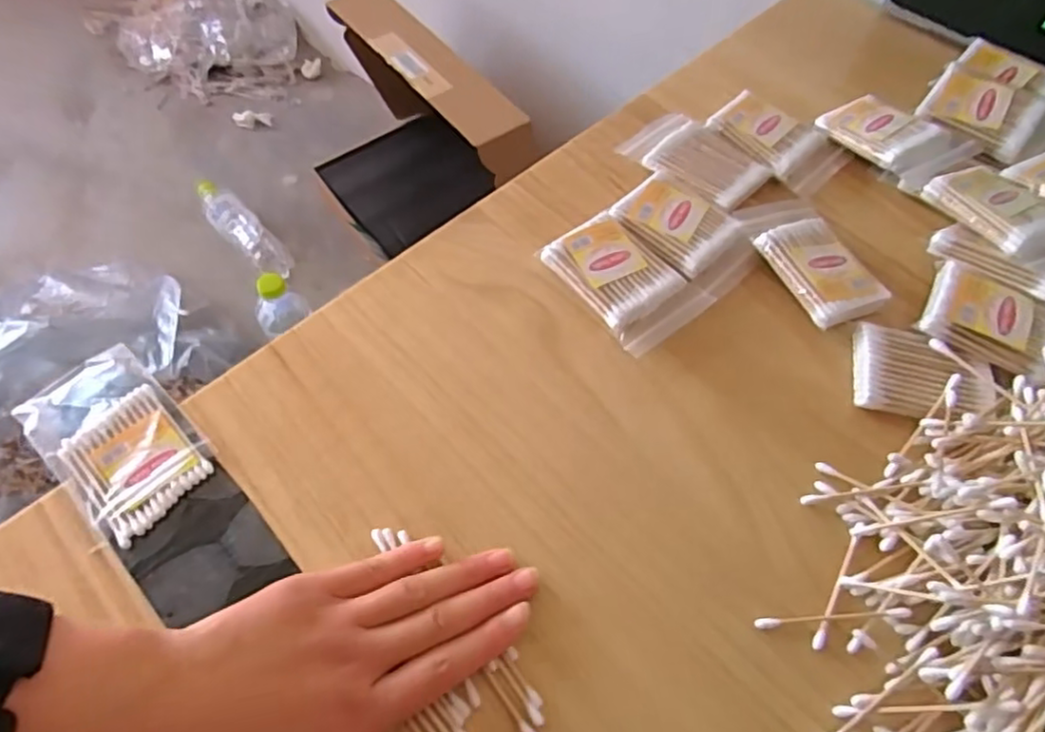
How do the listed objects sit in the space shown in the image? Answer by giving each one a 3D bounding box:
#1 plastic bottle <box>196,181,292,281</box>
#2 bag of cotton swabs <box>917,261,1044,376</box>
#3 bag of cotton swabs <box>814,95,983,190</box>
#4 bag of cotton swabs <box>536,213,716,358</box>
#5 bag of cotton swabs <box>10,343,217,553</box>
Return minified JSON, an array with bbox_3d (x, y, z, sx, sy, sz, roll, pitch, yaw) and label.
[{"bbox_3d":[-0.454,-0.222,1.076,0.228,0.050,0.061,40,65,19],"label":"plastic bottle"},{"bbox_3d":[0.264,-0.027,0.384,0.061,0.020,0.051,28,65,14],"label":"bag of cotton swabs"},{"bbox_3d":[0.260,-0.161,0.468,0.054,0.025,0.092,-35,67,-17],"label":"bag of cotton swabs"},{"bbox_3d":[0.065,-0.055,0.414,0.065,0.015,0.090,-33,67,-16],"label":"bag of cotton swabs"},{"bbox_3d":[-0.218,0.038,0.359,0.111,0.007,0.065,41,69,19],"label":"bag of cotton swabs"}]

